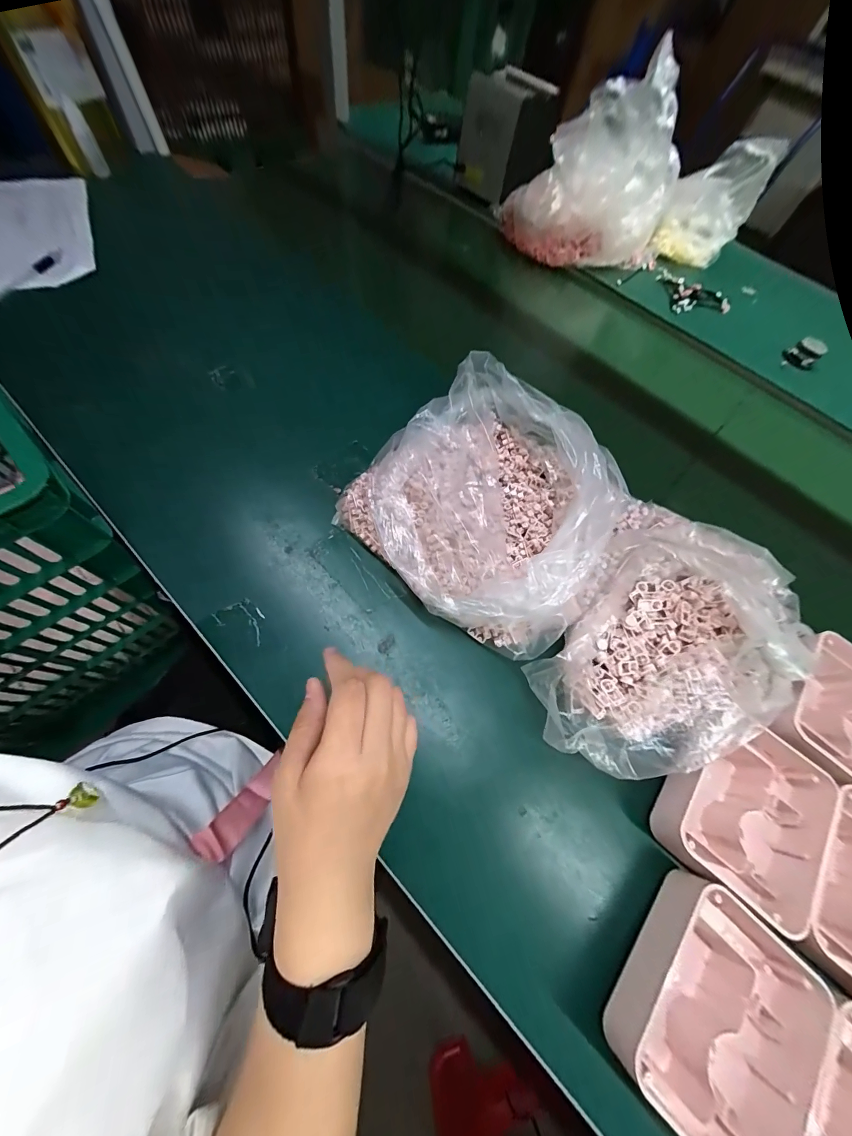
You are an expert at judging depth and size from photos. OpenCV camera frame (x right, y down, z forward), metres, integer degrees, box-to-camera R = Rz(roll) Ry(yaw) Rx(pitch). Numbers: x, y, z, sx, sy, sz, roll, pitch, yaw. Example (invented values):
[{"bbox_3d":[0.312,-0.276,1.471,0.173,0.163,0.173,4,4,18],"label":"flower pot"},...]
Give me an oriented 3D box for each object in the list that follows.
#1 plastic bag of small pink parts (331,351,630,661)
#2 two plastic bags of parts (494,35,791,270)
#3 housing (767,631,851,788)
[{"bbox_3d":[0.068,-0.068,0.364,0.250,0.099,0.233,43,67,14],"label":"plastic bag of small pink parts"},{"bbox_3d":[0.370,-0.702,0.639,0.372,0.233,0.262,-24,67,-14],"label":"two plastic bags of parts"},{"bbox_3d":[0.384,0.136,0.339,0.137,0.040,0.100,-39,74,-22],"label":"housing"}]

